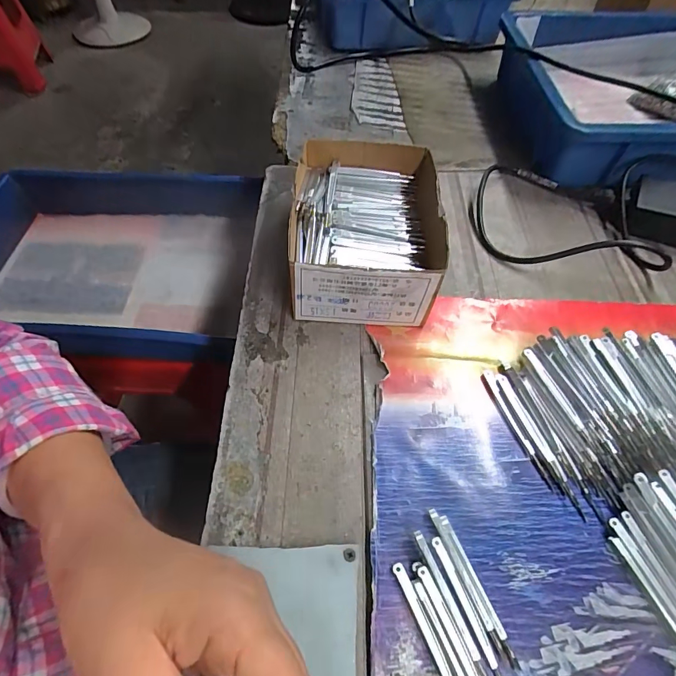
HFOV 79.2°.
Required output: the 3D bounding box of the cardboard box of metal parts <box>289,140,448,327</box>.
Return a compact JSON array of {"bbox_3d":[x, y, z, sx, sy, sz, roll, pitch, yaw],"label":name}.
[{"bbox_3d":[0.023,-0.095,0.365,0.121,0.069,0.161,1,57,-1],"label":"cardboard box of metal parts"}]

